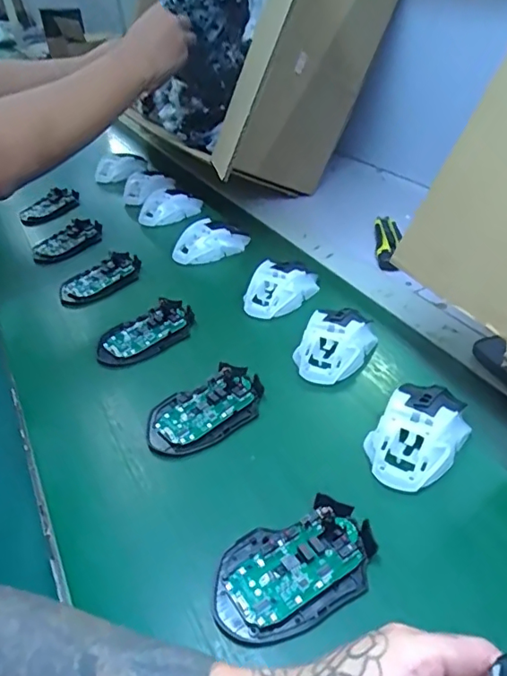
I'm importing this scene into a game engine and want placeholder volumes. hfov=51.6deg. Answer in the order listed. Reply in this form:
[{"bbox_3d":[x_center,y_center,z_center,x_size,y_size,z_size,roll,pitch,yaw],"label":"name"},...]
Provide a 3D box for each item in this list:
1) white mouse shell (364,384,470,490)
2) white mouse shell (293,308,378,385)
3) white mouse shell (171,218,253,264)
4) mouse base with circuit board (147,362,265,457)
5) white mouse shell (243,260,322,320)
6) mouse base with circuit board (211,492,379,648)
[{"bbox_3d":[0.137,0.077,0.435,0.063,0.039,0.104,25,45,37],"label":"white mouse shell"},{"bbox_3d":[0.086,0.002,0.542,0.065,0.036,0.107,16,40,29],"label":"white mouse shell"},{"bbox_3d":[-0.063,-0.138,0.747,0.110,0.038,0.062,-25,39,-25],"label":"white mouse shell"},{"bbox_3d":[-0.043,0.068,0.486,0.114,0.022,0.068,-25,41,-21],"label":"mouse base with circuit board"},{"bbox_3d":[0.031,-0.060,0.632,0.067,0.040,0.099,13,39,26],"label":"white mouse shell"},{"bbox_3d":[0.028,0.158,0.358,0.115,0.024,0.072,-21,40,-17],"label":"mouse base with circuit board"}]

